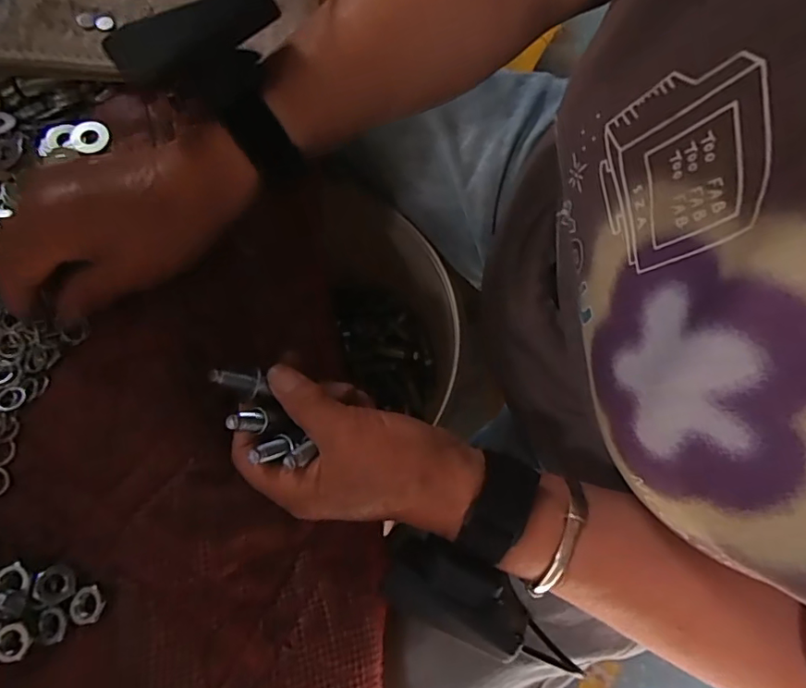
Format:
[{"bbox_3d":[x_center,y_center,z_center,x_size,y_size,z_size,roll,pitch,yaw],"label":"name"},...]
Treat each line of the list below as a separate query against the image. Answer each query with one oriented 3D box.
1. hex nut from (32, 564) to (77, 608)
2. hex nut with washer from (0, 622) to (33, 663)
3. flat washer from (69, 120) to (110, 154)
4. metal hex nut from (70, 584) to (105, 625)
[{"bbox_3d":[-0.161,0.112,0.242,0.016,0.006,0.016,-11,74,-2],"label":"hex nut"},{"bbox_3d":[-0.175,0.133,0.234,0.013,0.006,0.015,-16,75,-3],"label":"hex nut with washer"},{"bbox_3d":[-0.189,-0.125,0.312,0.023,0.004,0.018,-16,81,-7],"label":"flat washer"},{"bbox_3d":[-0.147,0.121,0.241,0.014,0.004,0.016,-15,75,-3],"label":"metal hex nut"}]

